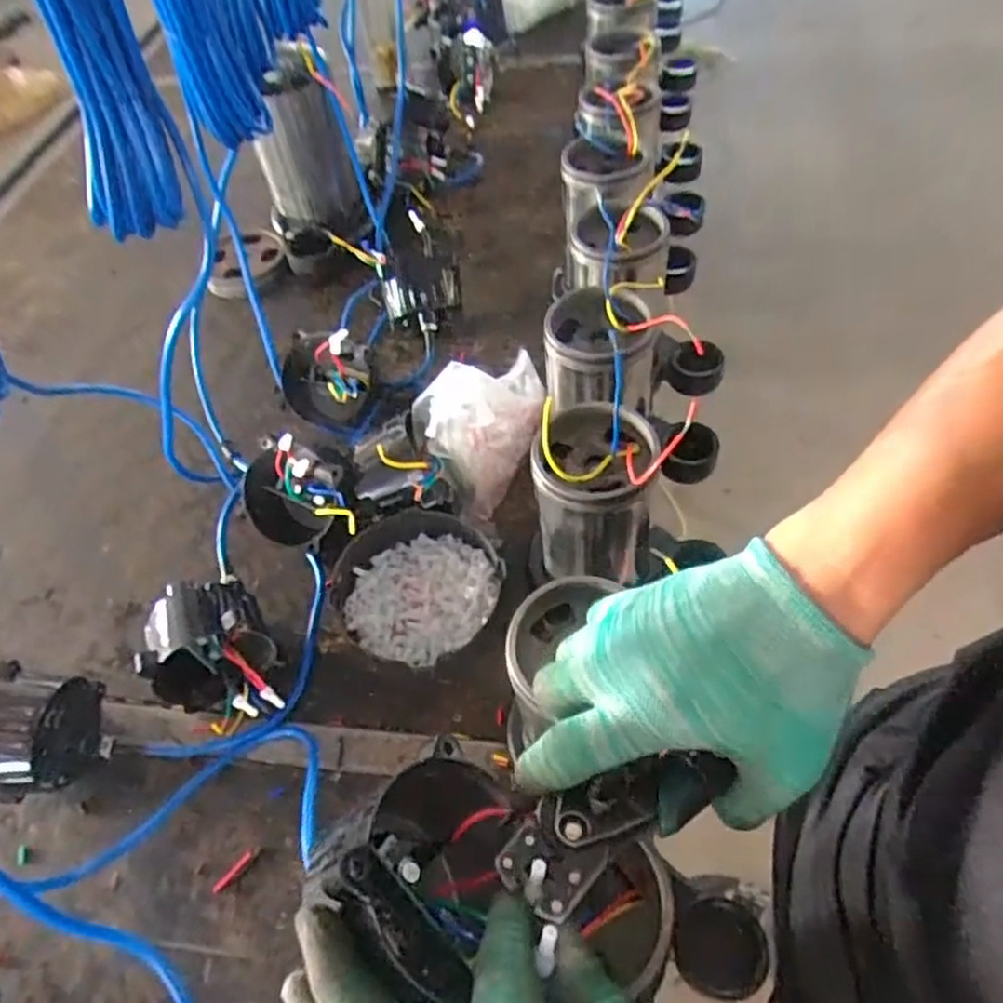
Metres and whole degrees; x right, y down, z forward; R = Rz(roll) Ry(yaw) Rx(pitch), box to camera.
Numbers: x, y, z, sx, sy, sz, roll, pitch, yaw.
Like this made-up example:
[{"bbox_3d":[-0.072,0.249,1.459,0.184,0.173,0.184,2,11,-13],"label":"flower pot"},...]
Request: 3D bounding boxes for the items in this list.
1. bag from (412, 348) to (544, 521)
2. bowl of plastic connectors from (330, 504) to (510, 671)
[{"bbox_3d":[-0.024,-0.087,0.687,0.092,0.115,0.193,16,58,17],"label":"bag"},{"bbox_3d":[-0.075,0.082,0.627,0.148,0.046,0.138,11,57,12],"label":"bowl of plastic connectors"}]

